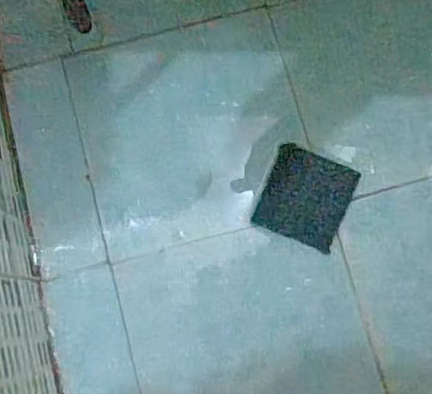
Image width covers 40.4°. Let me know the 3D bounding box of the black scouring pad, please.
[{"bbox_3d":[0.081,-0.001,0.525,0.074,0.005,0.081,22,80,5],"label":"black scouring pad"}]

